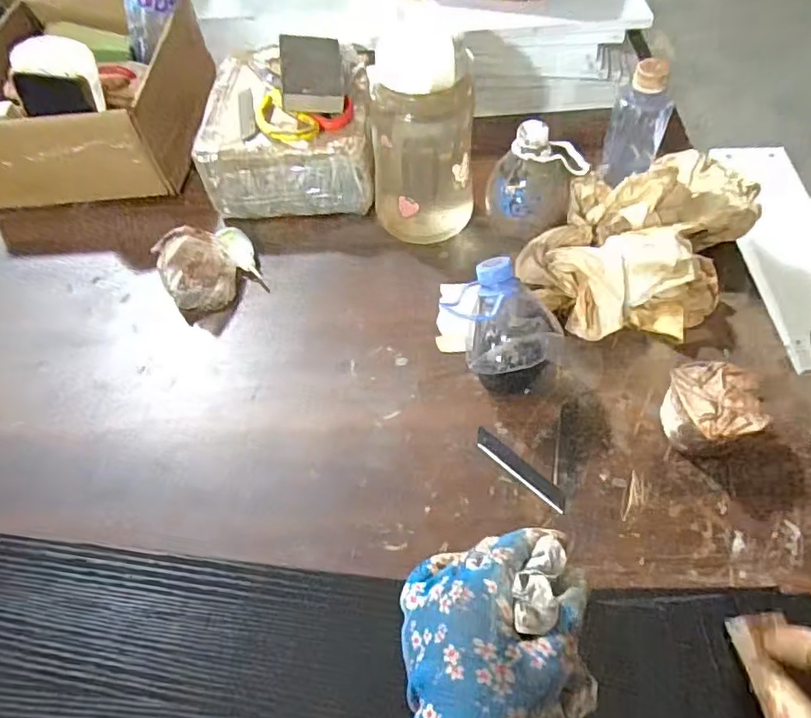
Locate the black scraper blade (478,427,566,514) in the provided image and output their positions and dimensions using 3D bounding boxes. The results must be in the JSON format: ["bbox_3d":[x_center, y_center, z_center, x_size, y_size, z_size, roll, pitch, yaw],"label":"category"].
[{"bbox_3d":[0.103,0.098,0.518,0.100,0.004,0.018,38,67,26],"label":"black scraper blade"}]

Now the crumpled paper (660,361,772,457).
[{"bbox_3d":[0.264,0.047,0.510,0.073,0.062,0.076,-32,62,-19],"label":"crumpled paper"}]

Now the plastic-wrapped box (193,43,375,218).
[{"bbox_3d":[-0.141,-0.277,0.715,0.215,0.119,0.185,5,56,3],"label":"plastic-wrapped box"}]

